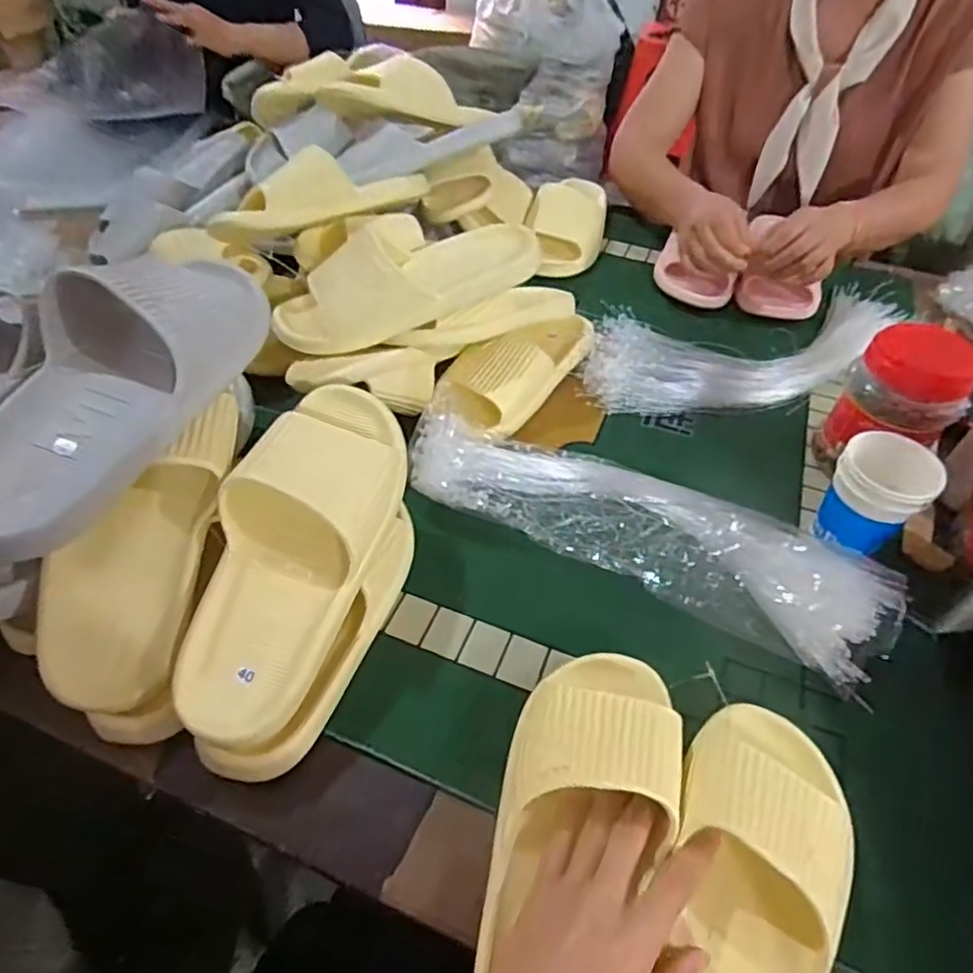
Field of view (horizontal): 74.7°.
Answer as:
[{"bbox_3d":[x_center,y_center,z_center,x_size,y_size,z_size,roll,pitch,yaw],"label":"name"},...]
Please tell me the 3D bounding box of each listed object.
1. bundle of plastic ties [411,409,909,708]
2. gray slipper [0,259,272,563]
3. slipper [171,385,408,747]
[{"bbox_3d":[0.126,0.026,0.532,0.395,0.044,0.122,22,50,17],"label":"bundle of plastic ties"},{"bbox_3d":[-0.237,-0.083,0.422,0.100,0.079,0.282,17,49,12],"label":"gray slipper"},{"bbox_3d":[-0.129,0.038,0.431,0.096,0.069,0.255,14,70,10],"label":"slipper"}]

